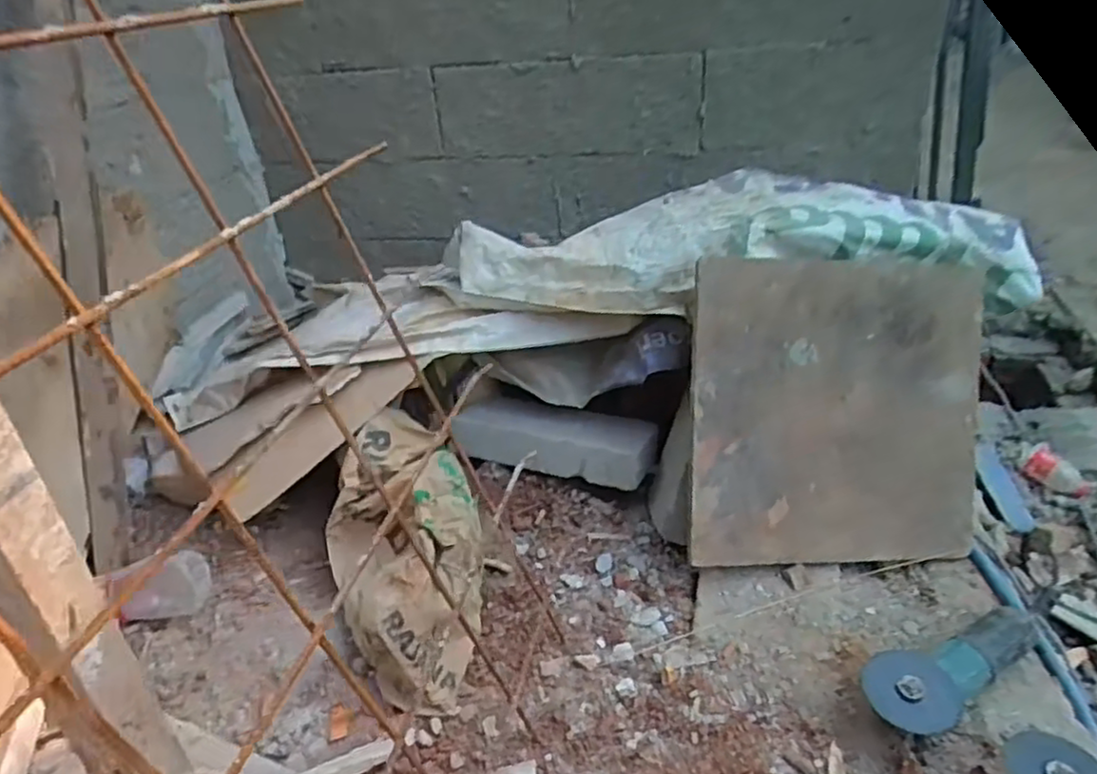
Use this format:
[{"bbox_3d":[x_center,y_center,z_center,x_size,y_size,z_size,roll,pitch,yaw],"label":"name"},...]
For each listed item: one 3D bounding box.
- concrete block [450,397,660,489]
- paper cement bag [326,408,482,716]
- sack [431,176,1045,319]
[{"bbox_3d":[0.015,0.095,1.224,0.332,0.092,0.093,3,32,14],"label":"concrete block"},{"bbox_3d":[-0.212,0.221,1.007,0.218,0.149,0.459,-11,53,-11],"label":"paper cement bag"},{"bbox_3d":[0.310,-0.292,1.223,0.918,0.129,0.477,-3,31,5],"label":"sack"}]

